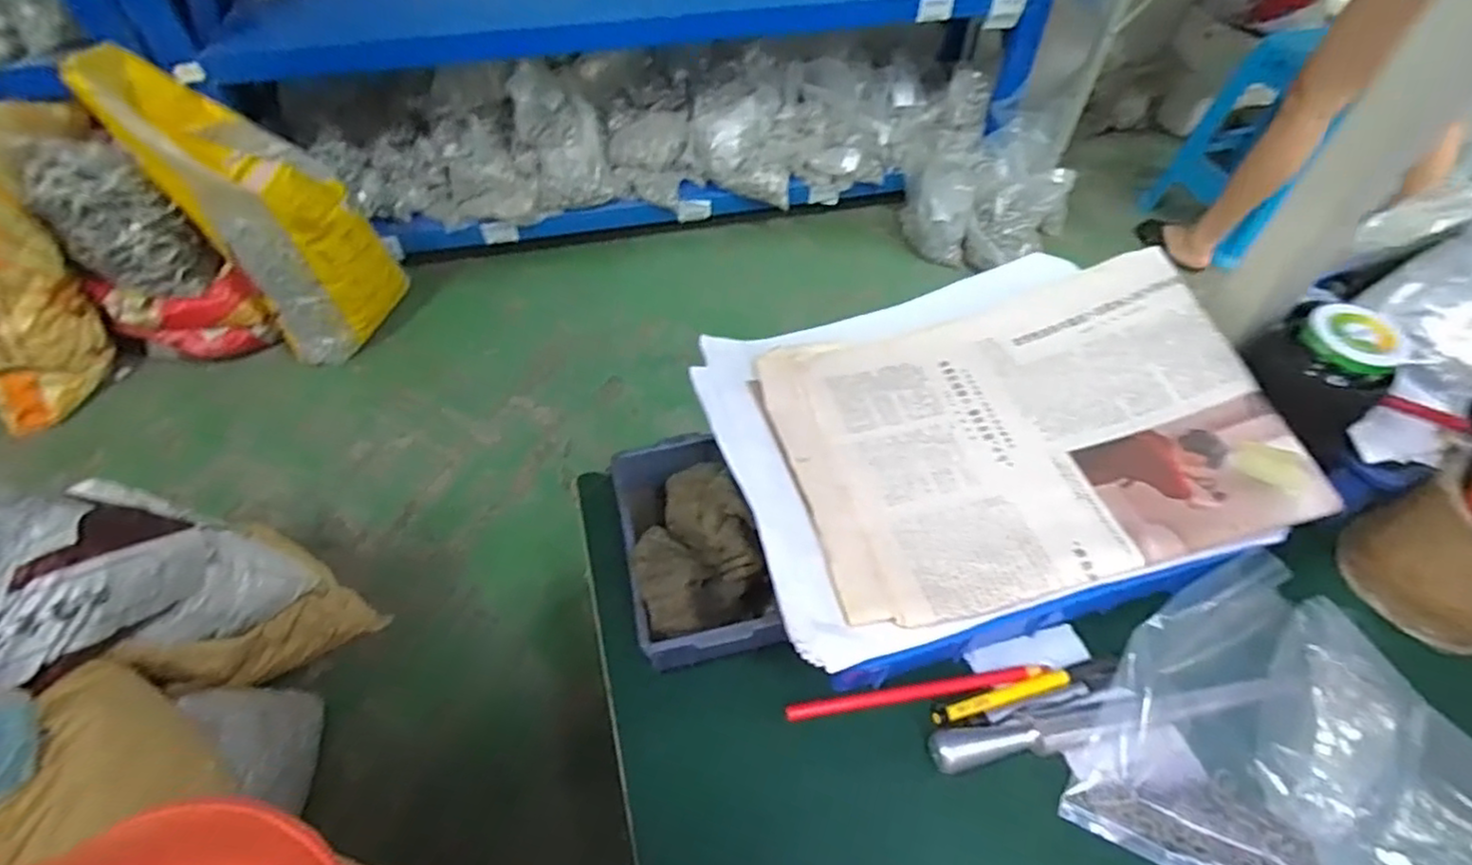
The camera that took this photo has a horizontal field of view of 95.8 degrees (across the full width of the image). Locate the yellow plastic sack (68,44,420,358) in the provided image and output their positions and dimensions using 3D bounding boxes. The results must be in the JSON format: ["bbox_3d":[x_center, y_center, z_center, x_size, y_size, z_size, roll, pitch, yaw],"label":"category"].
[{"bbox_3d":[-0.978,-0.451,1.437,0.179,0.680,0.354,28,56,19],"label":"yellow plastic sack"}]

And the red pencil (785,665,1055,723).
[{"bbox_3d":[0.112,0.160,0.413,0.163,0.007,0.013,-7,52,-7],"label":"red pencil"}]

